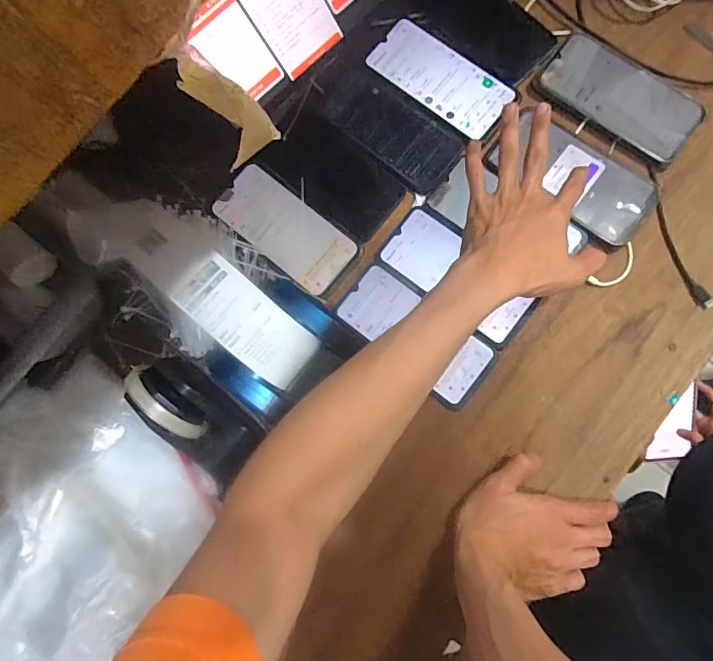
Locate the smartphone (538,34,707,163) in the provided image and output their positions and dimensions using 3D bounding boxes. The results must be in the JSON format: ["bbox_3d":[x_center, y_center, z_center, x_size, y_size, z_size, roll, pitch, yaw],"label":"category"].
[{"bbox_3d":[0.283,-0.251,0.482,0.162,0.014,0.079,37,86,8],"label":"smartphone"}]

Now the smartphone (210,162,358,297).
[{"bbox_3d":[-0.079,-0.111,0.492,0.162,0.009,0.073,39,86,8],"label":"smartphone"}]

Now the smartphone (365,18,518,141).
[{"bbox_3d":[0.093,-0.280,0.504,0.160,0.006,0.071,41,87,8],"label":"smartphone"}]

